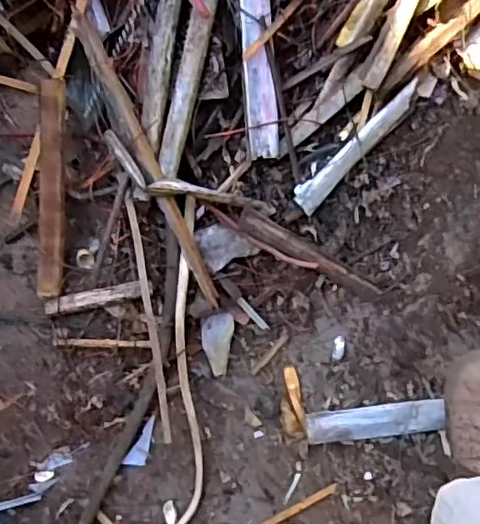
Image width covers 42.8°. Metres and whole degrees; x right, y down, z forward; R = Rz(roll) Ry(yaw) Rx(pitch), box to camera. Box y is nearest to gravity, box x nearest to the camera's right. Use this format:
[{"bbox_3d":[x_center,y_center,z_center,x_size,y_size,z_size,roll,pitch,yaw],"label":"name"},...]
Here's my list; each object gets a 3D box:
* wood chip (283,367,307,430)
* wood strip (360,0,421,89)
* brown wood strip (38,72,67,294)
[{"bbox_3d":[0.045,0.109,0.493,0.011,0.005,0.050,-14,96,2],"label":"wood chip"},{"bbox_3d":[0.117,-0.179,0.434,0.018,0.014,0.118,24,96,-2],"label":"wood strip"},{"bbox_3d":[-0.137,-0.050,0.447,0.018,0.008,0.158,3,112,-12],"label":"brown wood strip"}]

